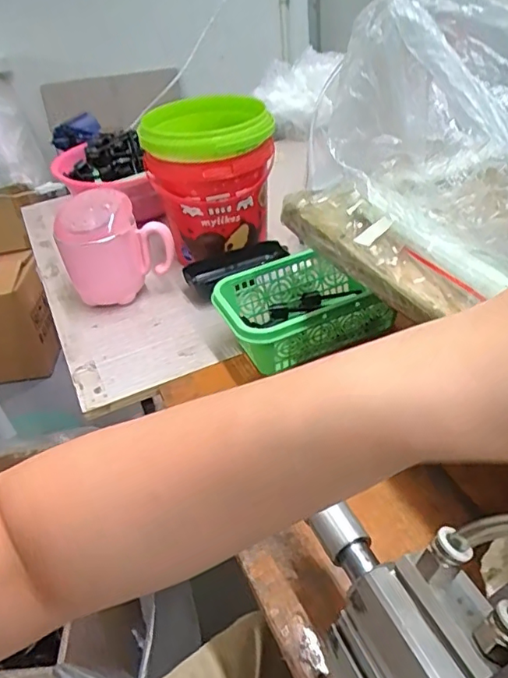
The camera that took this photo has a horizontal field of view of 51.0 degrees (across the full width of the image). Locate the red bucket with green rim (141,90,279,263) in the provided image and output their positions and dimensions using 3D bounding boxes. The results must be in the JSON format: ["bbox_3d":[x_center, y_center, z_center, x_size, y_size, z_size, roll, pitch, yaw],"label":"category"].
[{"bbox_3d":[-0.048,-0.178,0.578,0.122,0.128,0.133,-13,38,-7],"label":"red bucket with green rim"}]

